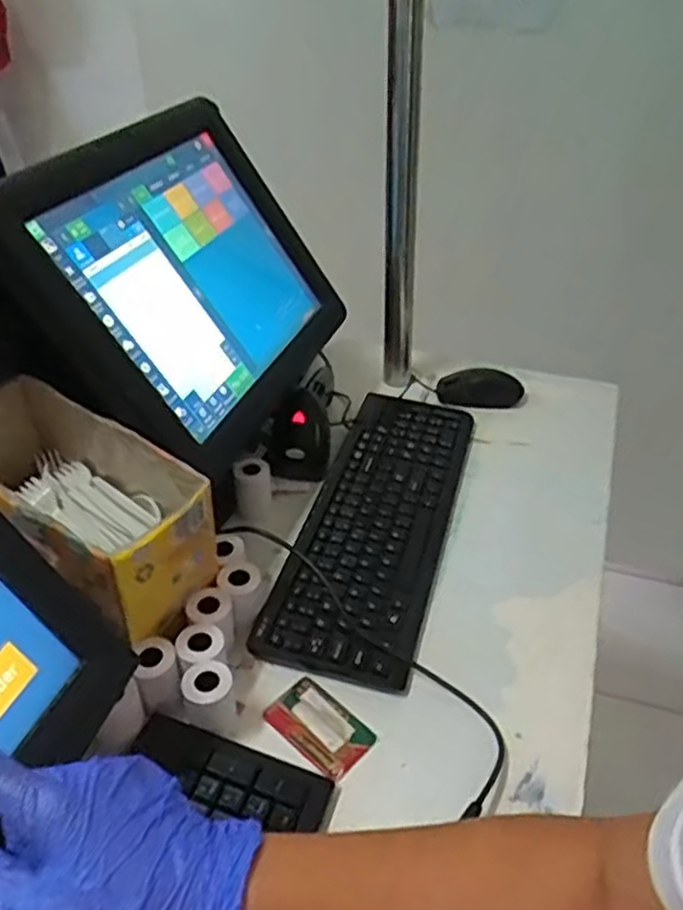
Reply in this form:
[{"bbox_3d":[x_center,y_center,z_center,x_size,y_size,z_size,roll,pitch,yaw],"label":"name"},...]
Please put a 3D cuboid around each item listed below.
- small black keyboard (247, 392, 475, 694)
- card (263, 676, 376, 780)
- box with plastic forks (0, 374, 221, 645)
[{"bbox_3d":[0.044,0.056,0.769,0.139,0.019,0.410,10,39,12],"label":"small black keyboard"},{"bbox_3d":[-0.018,0.218,0.588,0.080,0.005,0.053,31,42,29],"label":"card"},{"bbox_3d":[-0.229,0.039,0.622,0.243,0.119,0.122,28,46,31],"label":"box with plastic forks"}]

